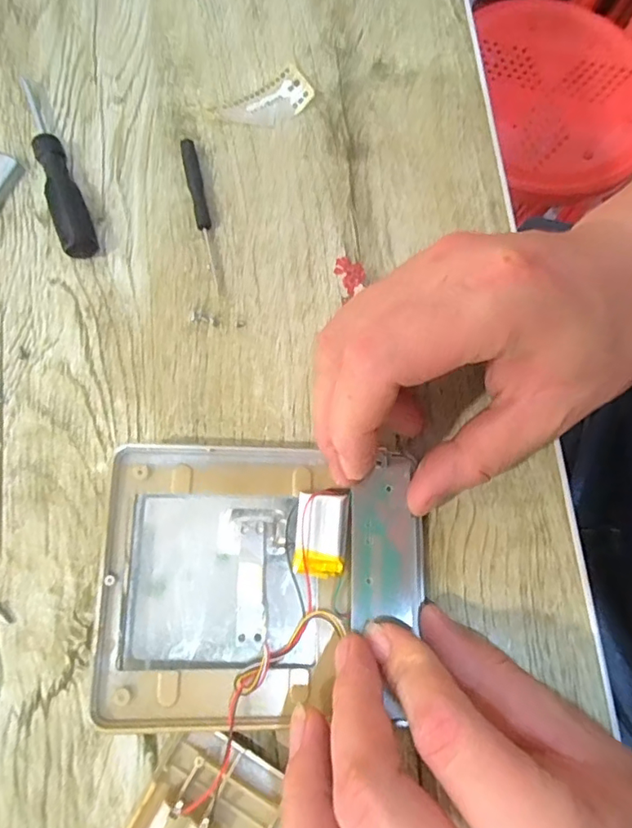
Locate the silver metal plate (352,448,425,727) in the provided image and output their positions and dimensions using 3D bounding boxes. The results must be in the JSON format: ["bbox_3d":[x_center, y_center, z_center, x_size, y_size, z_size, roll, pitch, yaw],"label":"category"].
[{"bbox_3d":[0.028,0.049,0.210,0.028,0.005,0.065,1,80,-1],"label":"silver metal plate"}]

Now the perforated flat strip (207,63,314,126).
[{"bbox_3d":[-0.027,-0.155,0.263,0.048,0.007,0.023,-31,80,-8],"label":"perforated flat strip"}]

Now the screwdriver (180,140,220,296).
[{"bbox_3d":[-0.054,-0.095,0.250,0.007,0.006,0.079,-13,78,-4],"label":"screwdriver"}]

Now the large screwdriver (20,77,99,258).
[{"bbox_3d":[-0.125,-0.120,0.251,0.014,0.012,0.103,-21,78,-6],"label":"large screwdriver"}]

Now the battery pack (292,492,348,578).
[{"bbox_3d":[0.002,0.048,0.211,0.020,0.007,0.032,3,77,0],"label":"battery pack"}]

